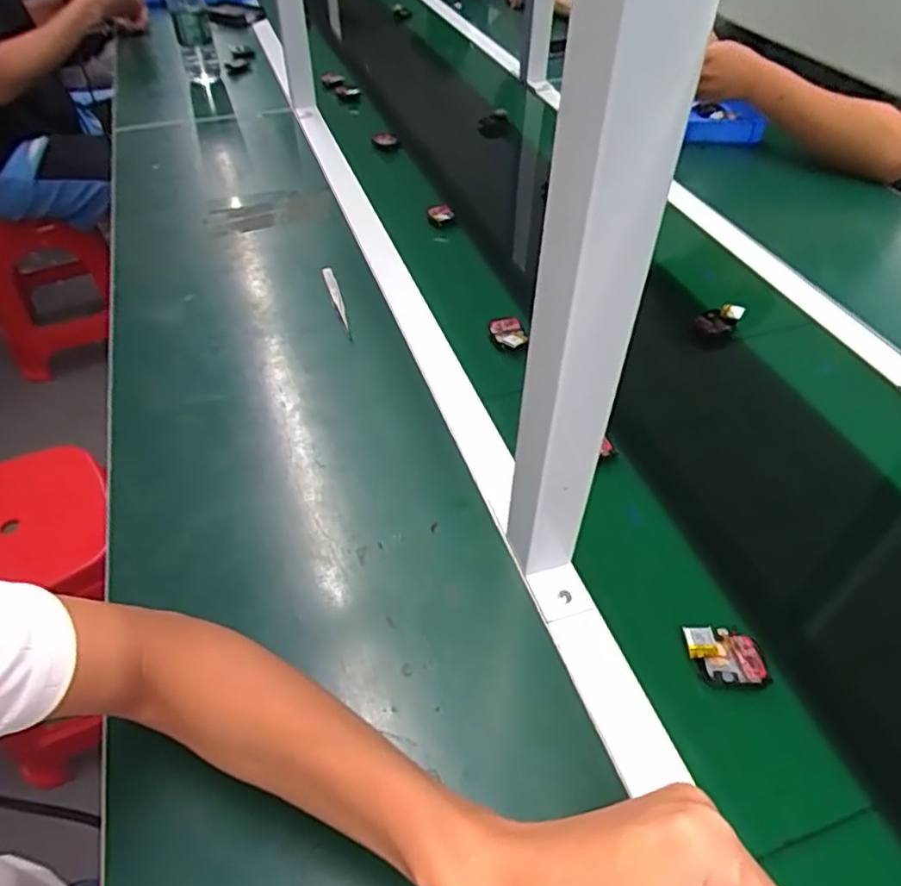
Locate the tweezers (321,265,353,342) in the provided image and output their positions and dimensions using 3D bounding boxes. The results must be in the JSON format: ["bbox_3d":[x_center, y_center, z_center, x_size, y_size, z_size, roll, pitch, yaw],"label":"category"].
[{"bbox_3d":[-0.128,-0.161,0.727,0.013,0.013,0.140,-13,46,-12],"label":"tweezers"}]

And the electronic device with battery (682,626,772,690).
[{"bbox_3d":[0.190,0.148,0.444,0.053,0.013,0.037,3,45,4],"label":"electronic device with battery"}]

